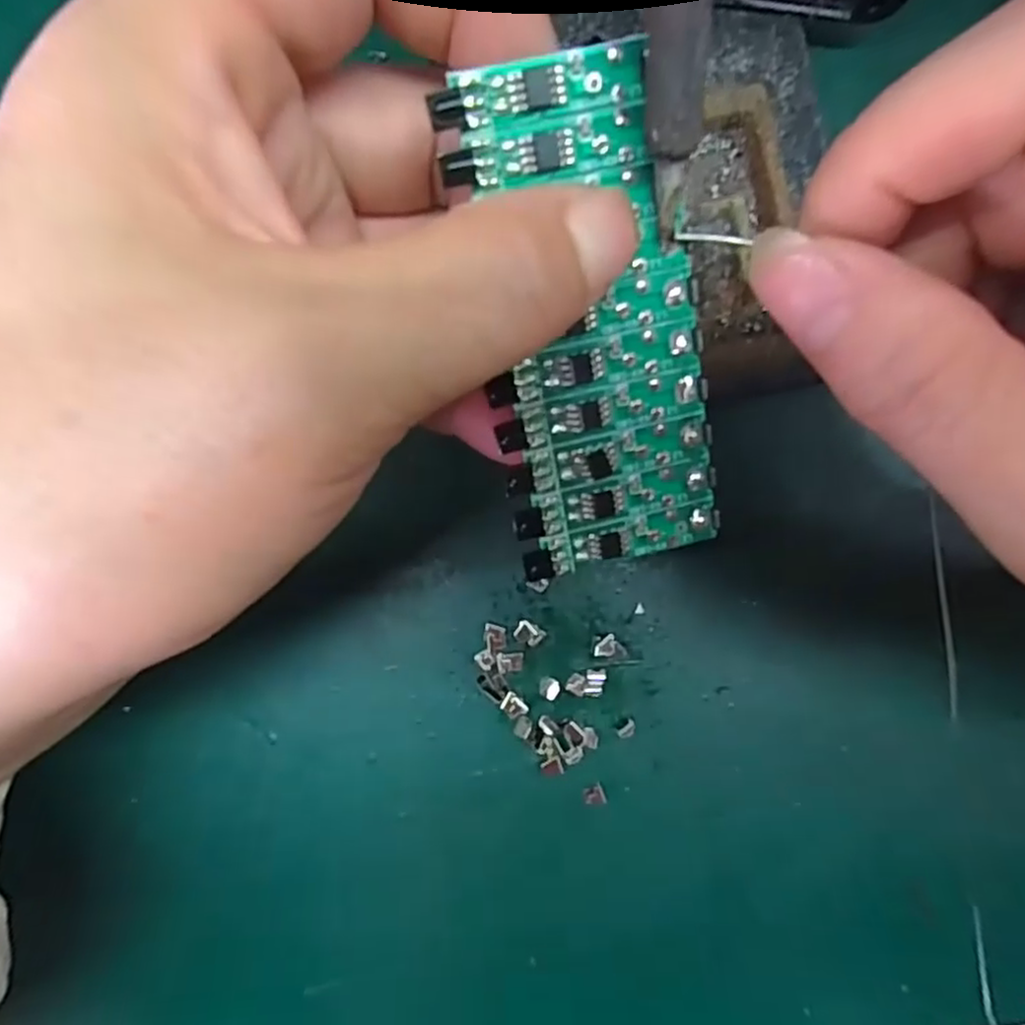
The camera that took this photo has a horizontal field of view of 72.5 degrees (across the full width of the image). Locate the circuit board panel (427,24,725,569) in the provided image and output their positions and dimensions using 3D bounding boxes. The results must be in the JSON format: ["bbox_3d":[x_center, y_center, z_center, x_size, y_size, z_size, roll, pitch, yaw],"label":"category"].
[{"bbox_3d":[0.013,-0.028,0.113,0.036,0.004,0.079,-13,111,-3],"label":"circuit board panel"}]

